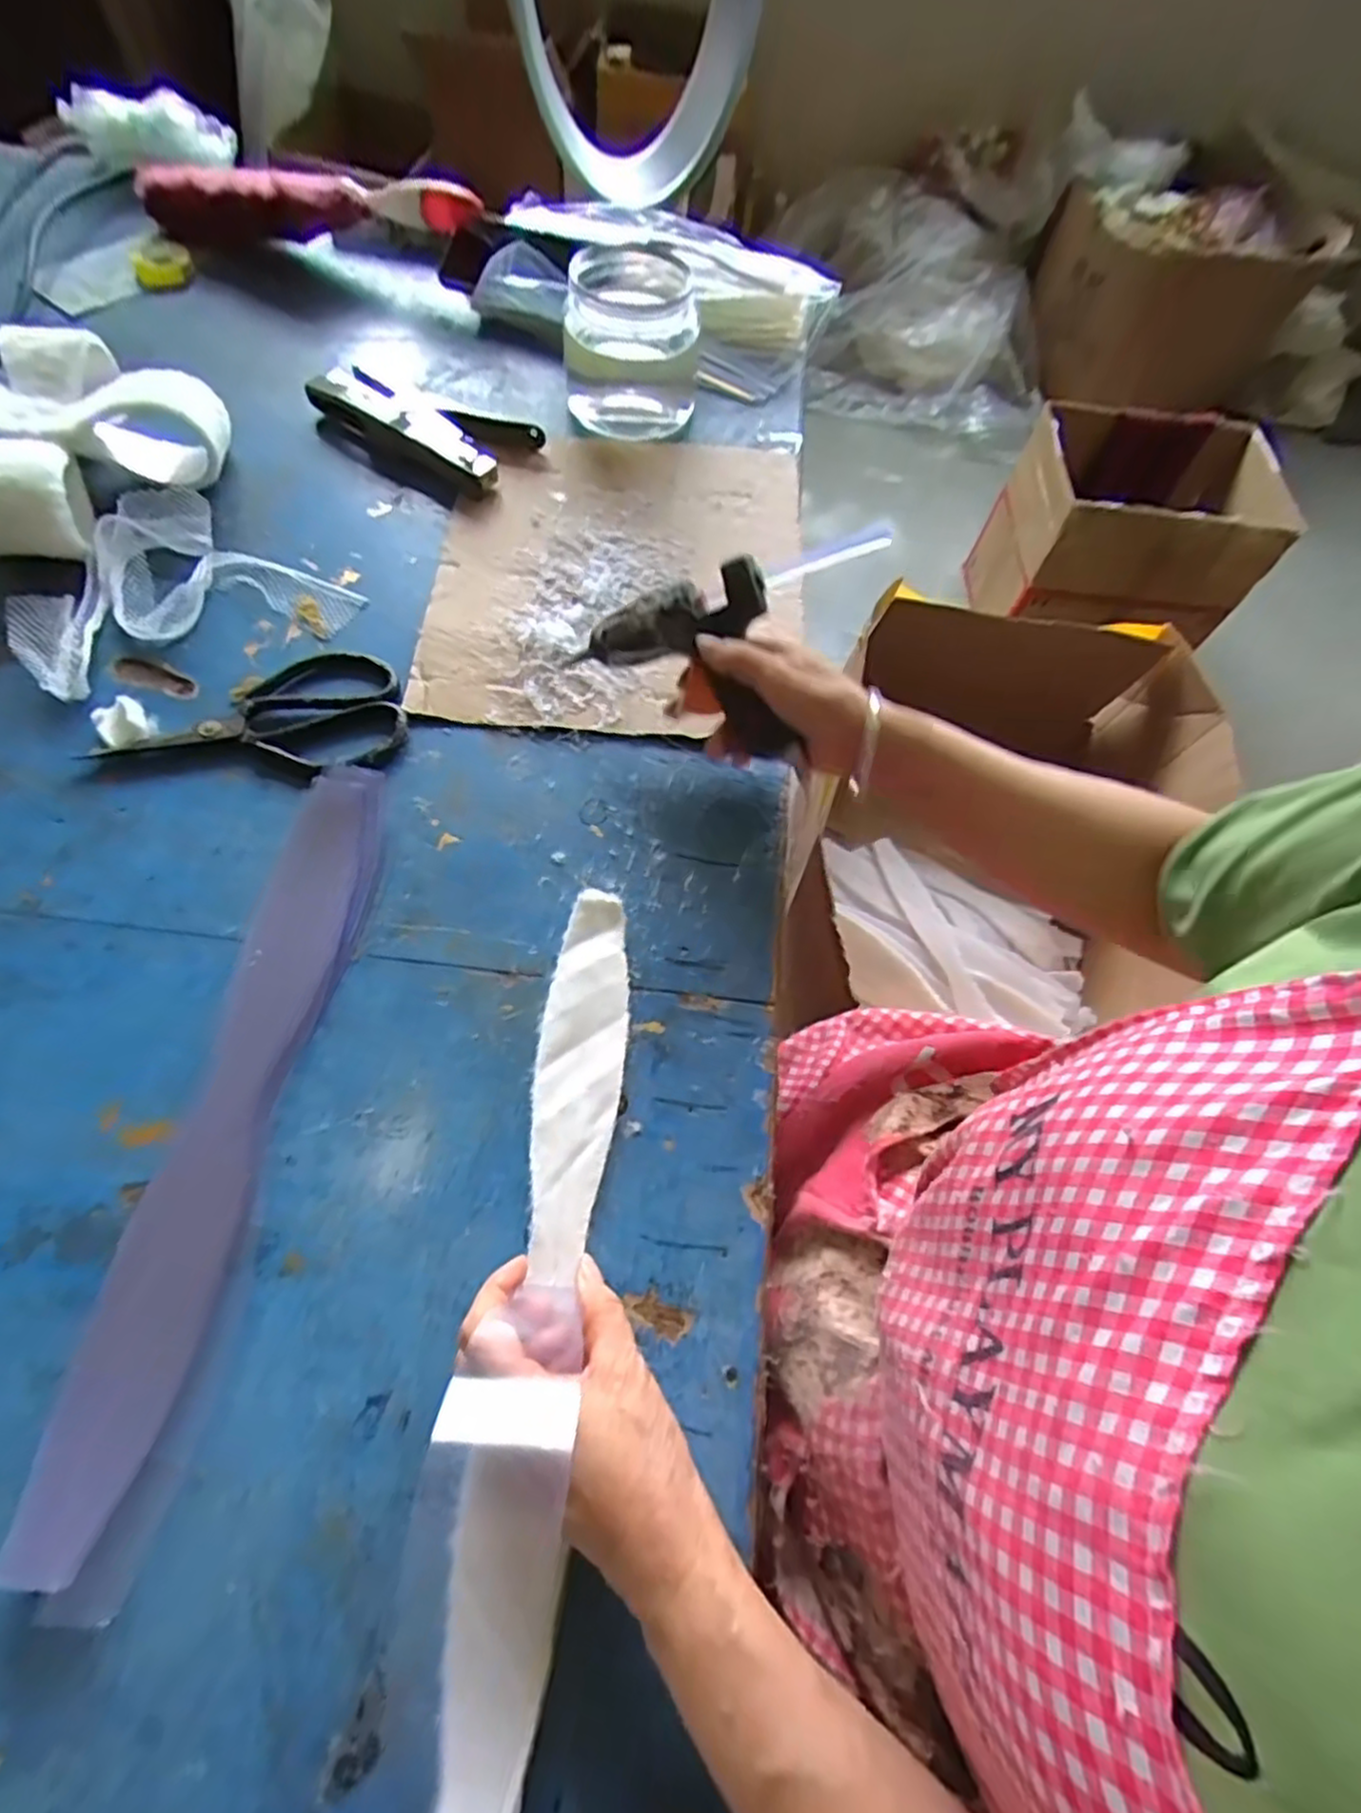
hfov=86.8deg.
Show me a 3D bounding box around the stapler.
[{"bbox_3d":[-0.223,-0.425,0.620,0.205,0.022,0.088,29,66,12],"label":"stapler"}]

